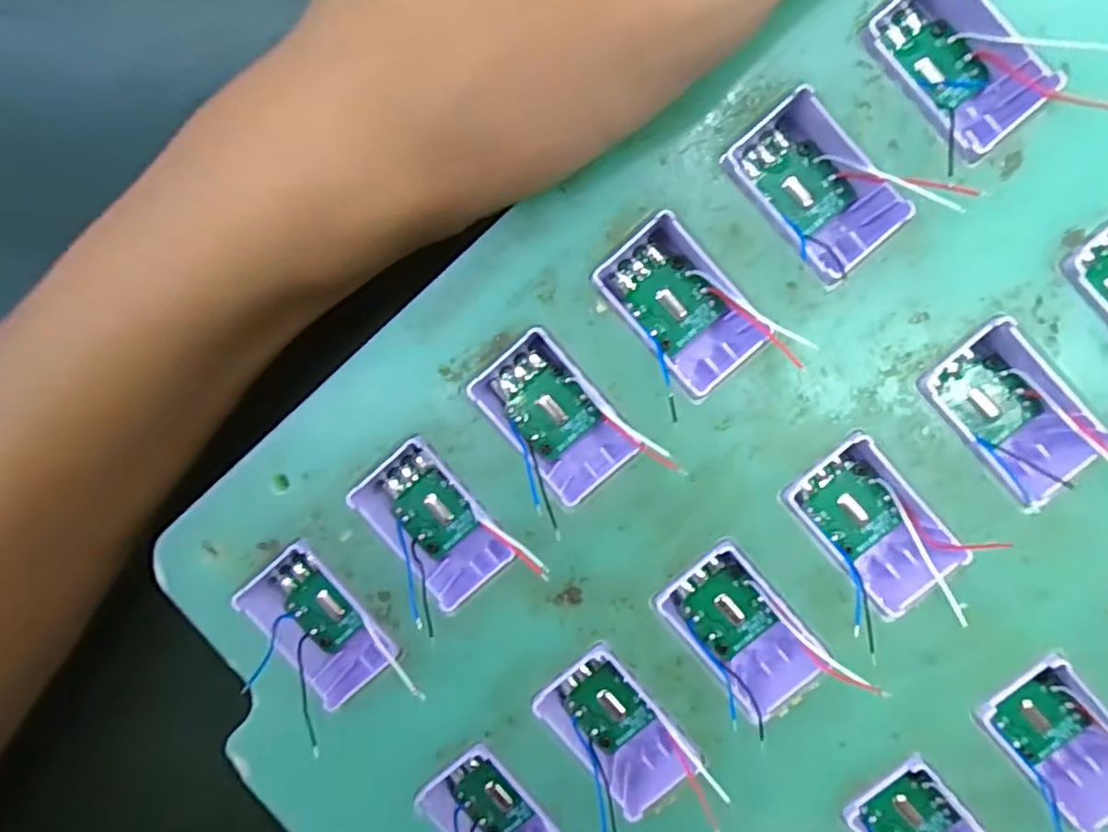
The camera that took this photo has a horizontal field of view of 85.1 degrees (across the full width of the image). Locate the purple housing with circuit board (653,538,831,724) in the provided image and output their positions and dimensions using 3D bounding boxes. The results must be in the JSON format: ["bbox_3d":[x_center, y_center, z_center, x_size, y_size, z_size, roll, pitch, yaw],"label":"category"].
[{"bbox_3d":[0.037,0.042,0.121,0.020,0.011,0.033,-40,91,6],"label":"purple housing with circuit board"}]

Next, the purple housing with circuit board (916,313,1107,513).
[{"bbox_3d":[0.085,-0.001,0.114,0.020,0.010,0.033,-40,91,6],"label":"purple housing with circuit board"}]

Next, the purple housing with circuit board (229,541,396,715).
[{"bbox_3d":[-0.047,0.042,0.125,0.019,0.015,0.030,-40,91,6],"label":"purple housing with circuit board"}]

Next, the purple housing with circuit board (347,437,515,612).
[{"bbox_3d":[-0.024,0.021,0.124,0.018,0.015,0.032,-37,91,6],"label":"purple housing with circuit board"}]

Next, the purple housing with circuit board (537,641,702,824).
[{"bbox_3d":[0.013,0.063,0.124,0.019,0.012,0.033,-42,91,6],"label":"purple housing with circuit board"}]

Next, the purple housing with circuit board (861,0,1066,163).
[{"bbox_3d":[0.073,-0.064,0.110,0.021,0.010,0.031,-39,91,6],"label":"purple housing with circuit board"}]

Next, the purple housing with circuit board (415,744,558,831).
[{"bbox_3d":[-0.010,0.084,0.127,0.018,0.015,0.035,-40,91,6],"label":"purple housing with circuit board"}]

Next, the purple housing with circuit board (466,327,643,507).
[{"bbox_3d":[0.000,0.000,0.120,0.018,0.012,0.030,-39,91,6],"label":"purple housing with circuit board"}]

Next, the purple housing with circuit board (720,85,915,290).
[{"bbox_3d":[0.048,-0.042,0.114,0.021,0.010,0.031,-44,90,6],"label":"purple housing with circuit board"}]

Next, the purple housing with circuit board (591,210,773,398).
[{"bbox_3d":[0.025,-0.022,0.117,0.019,0.010,0.031,-39,91,6],"label":"purple housing with circuit board"}]

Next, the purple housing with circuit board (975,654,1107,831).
[{"bbox_3d":[0.099,0.063,0.118,0.019,0.013,0.031,-40,91,6],"label":"purple housing with circuit board"}]

